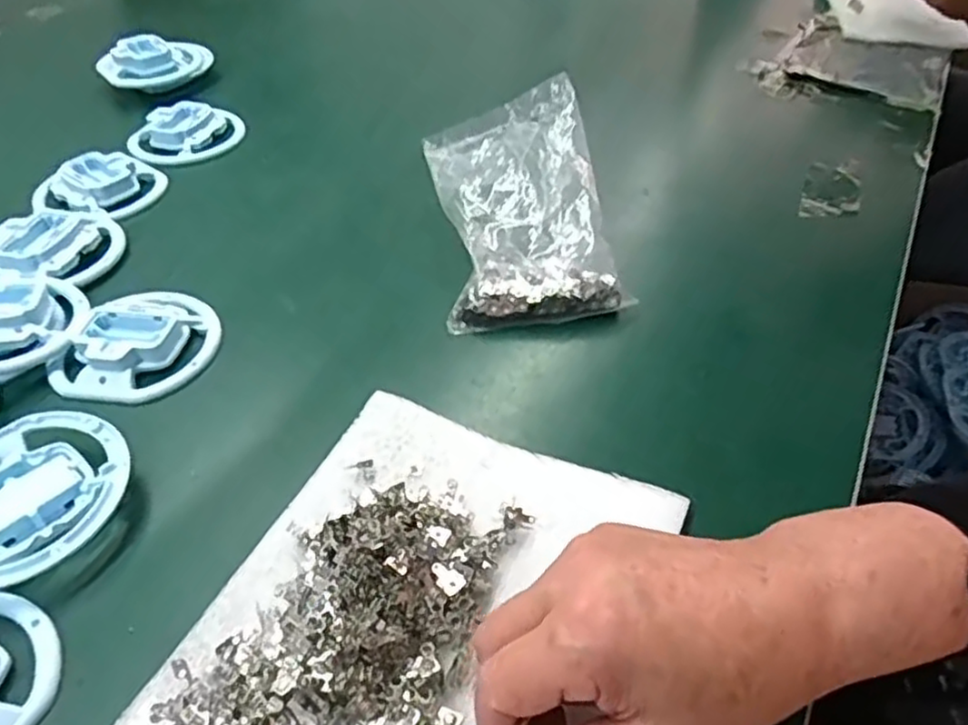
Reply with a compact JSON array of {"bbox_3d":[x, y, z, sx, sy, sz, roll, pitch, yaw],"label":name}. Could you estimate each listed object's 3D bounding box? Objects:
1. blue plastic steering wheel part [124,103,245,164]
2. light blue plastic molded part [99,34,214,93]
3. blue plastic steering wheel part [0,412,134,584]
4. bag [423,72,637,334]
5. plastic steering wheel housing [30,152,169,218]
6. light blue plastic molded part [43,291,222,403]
[{"bbox_3d":[-0.278,-0.217,0.653,0.102,0.018,0.078,-17,46,-18],"label":"blue plastic steering wheel part"},{"bbox_3d":[-0.342,-0.312,0.730,0.113,0.040,0.064,-17,46,-18],"label":"light blue plastic molded part"},{"bbox_3d":[-0.237,0.073,0.360,0.098,0.021,0.103,23,47,22],"label":"blue plastic steering wheel part"},{"bbox_3d":[0.023,-0.121,0.518,0.121,0.081,0.201,-7,44,-9],"label":"bag"},{"bbox_3d":[-0.318,-0.151,0.586,0.086,0.017,0.085,13,44,13],"label":"plastic steering wheel housing"},{"bbox_3d":[-0.219,-0.016,0.449,0.088,0.019,0.096,0,43,0],"label":"light blue plastic molded part"}]

